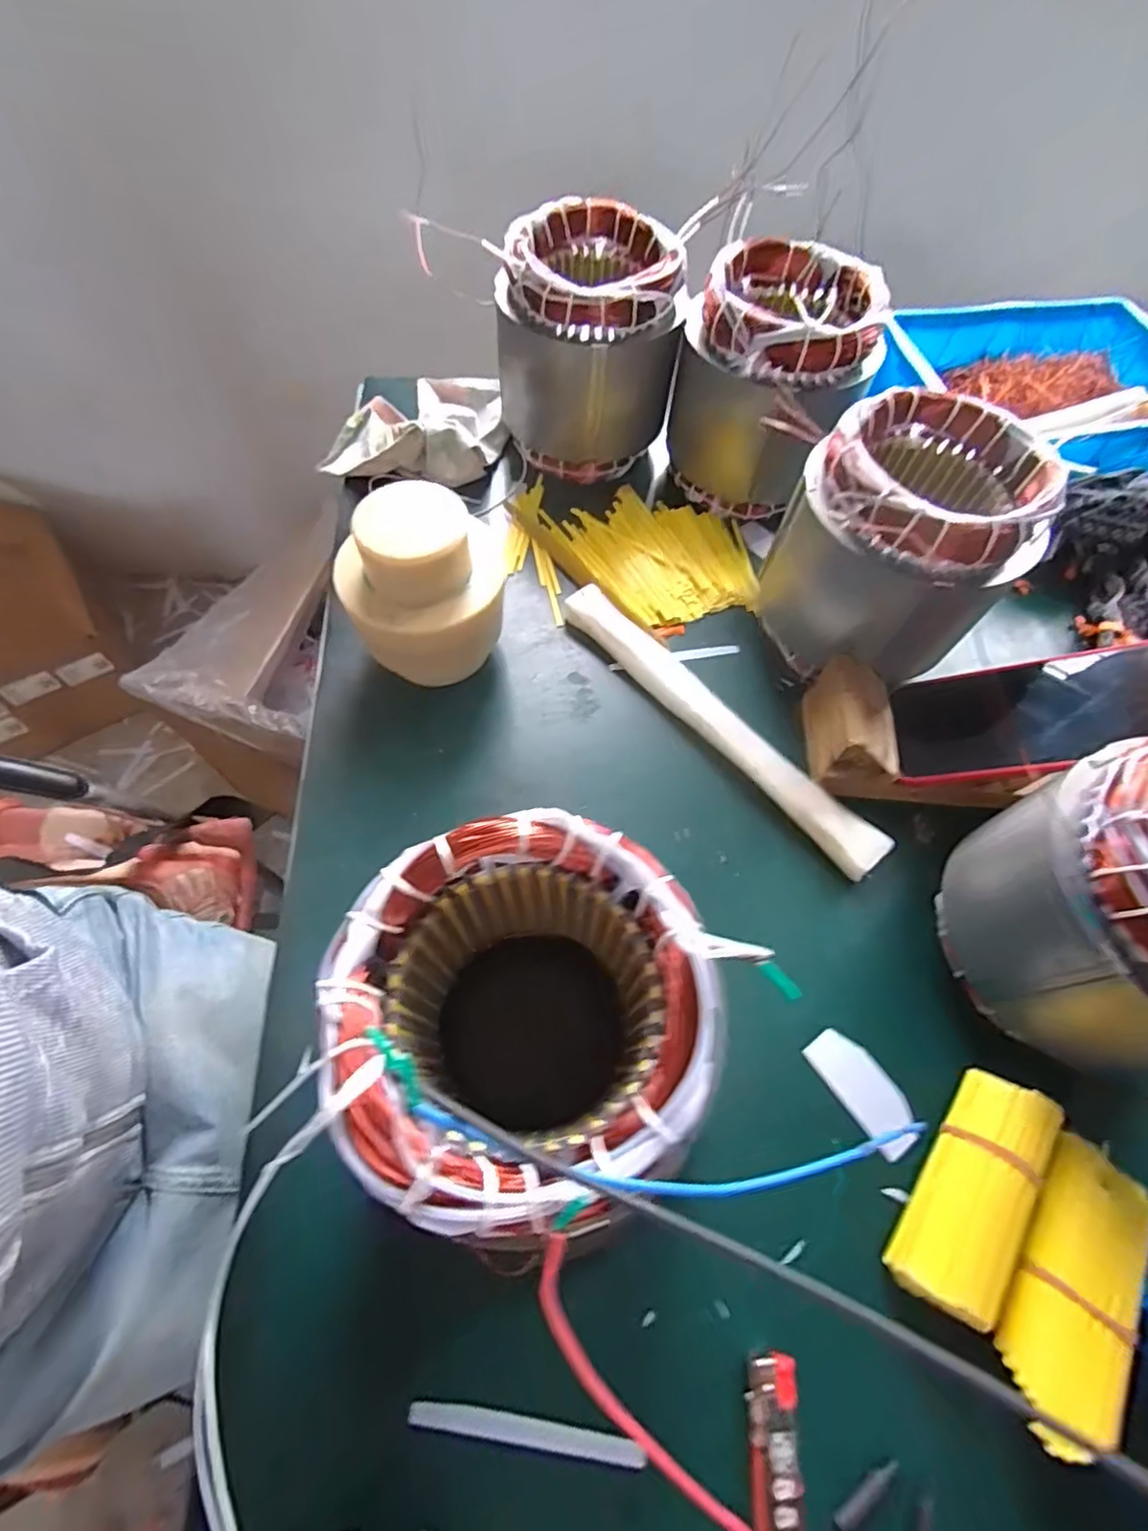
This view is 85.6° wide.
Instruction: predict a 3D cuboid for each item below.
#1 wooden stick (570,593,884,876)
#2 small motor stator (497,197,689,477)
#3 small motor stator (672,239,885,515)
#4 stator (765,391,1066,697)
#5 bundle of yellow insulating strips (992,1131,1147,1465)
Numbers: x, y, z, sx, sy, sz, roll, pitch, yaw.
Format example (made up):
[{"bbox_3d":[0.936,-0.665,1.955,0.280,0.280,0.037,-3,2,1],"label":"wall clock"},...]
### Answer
[{"bbox_3d":[0.104,-0.035,0.470,0.032,0.028,0.299,-37,70,-20],"label":"wooden stick"},{"bbox_3d":[0.012,-0.372,0.552,0.148,0.157,0.138,-4,62,-6],"label":"small motor stator"},{"bbox_3d":[0.167,-0.328,0.538,0.154,0.157,0.145,13,62,3],"label":"small motor stator"},{"bbox_3d":[0.233,-0.152,0.451,0.138,0.159,0.139,1,62,-3],"label":"stator"},{"bbox_3d":[0.251,0.252,0.307,0.048,0.034,0.121,33,65,14],"label":"bundle of yellow insulating strips"}]

